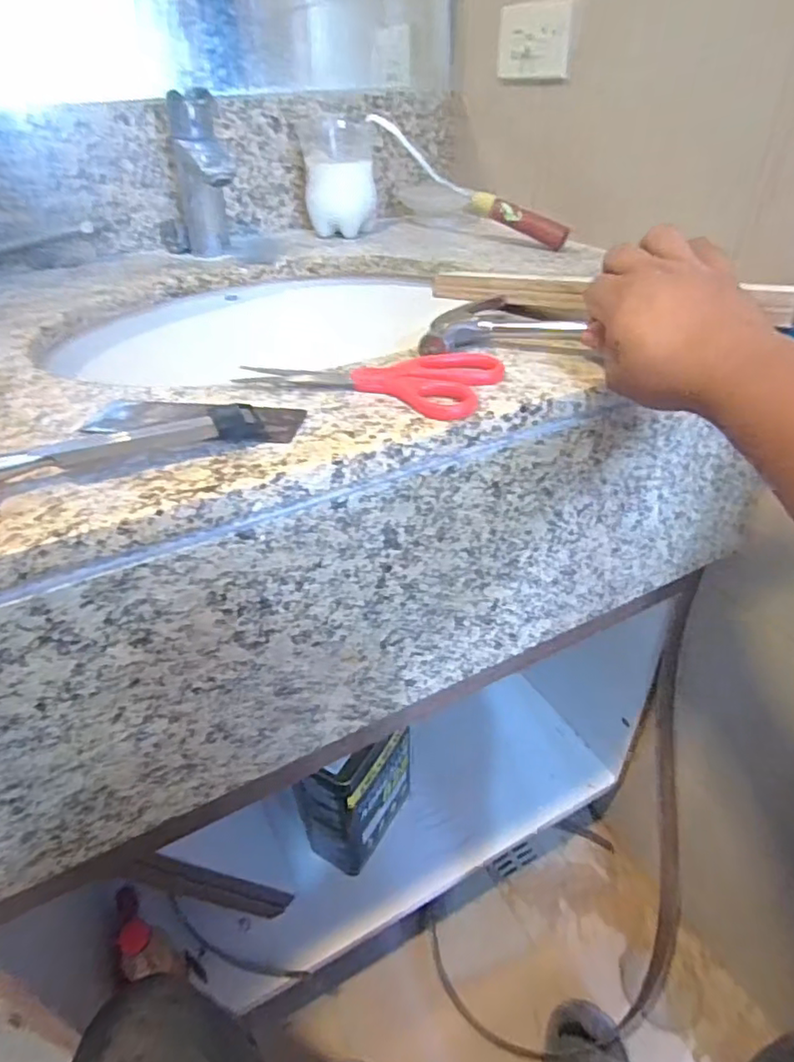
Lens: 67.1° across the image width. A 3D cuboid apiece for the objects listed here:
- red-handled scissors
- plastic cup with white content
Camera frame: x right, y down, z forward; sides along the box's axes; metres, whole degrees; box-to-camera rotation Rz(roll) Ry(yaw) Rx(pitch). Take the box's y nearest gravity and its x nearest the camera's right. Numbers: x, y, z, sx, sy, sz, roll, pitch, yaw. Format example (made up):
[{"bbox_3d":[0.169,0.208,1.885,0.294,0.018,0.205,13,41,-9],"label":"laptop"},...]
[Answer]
[{"bbox_3d":[-0.021,-0.109,0.411,0.173,0.014,0.071,11,39,16],"label":"red-handled scissors"},{"bbox_3d":[-0.074,-0.466,0.787,0.087,0.124,0.080,-1,37,1],"label":"plastic cup with white content"}]

